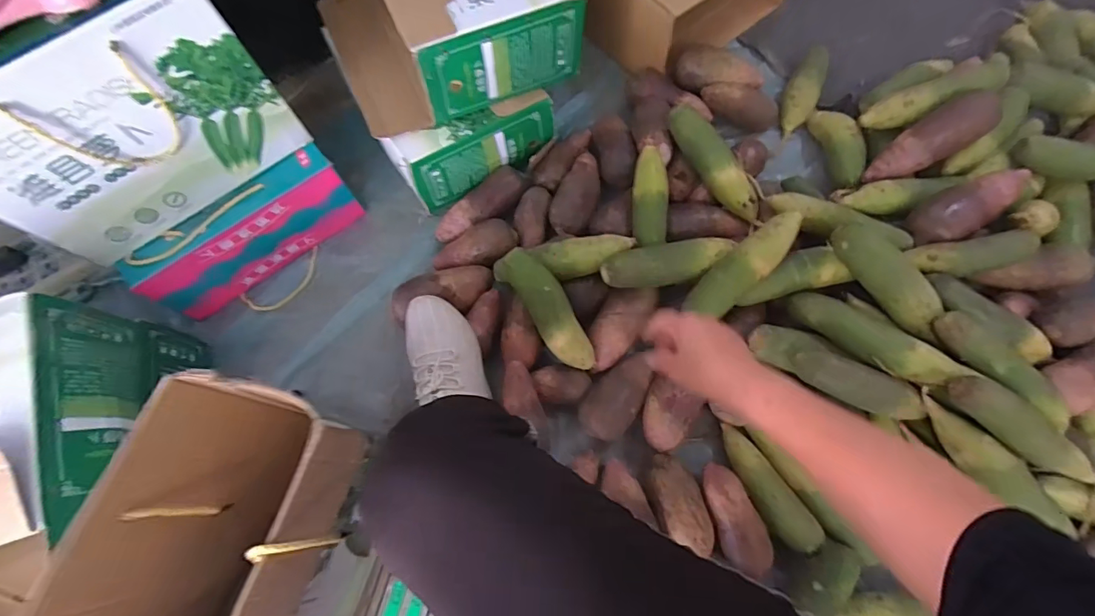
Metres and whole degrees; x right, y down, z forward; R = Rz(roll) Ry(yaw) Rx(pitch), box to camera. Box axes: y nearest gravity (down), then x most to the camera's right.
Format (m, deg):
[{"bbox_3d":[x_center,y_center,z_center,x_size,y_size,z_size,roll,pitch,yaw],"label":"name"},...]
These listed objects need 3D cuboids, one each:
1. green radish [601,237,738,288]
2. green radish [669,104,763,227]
[{"bbox_3d":[0.178,-0.062,0.697,0.198,0.051,0.056,-12,70,-1],"label":"green radish"},{"bbox_3d":[0.266,-0.229,0.752,0.050,0.056,0.221,-35,89,-9],"label":"green radish"}]

